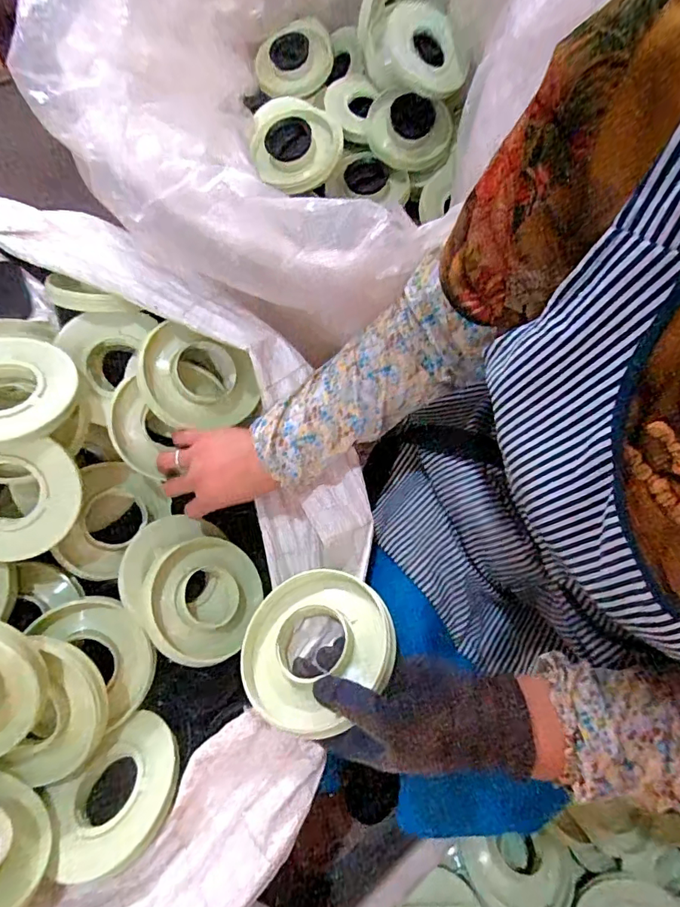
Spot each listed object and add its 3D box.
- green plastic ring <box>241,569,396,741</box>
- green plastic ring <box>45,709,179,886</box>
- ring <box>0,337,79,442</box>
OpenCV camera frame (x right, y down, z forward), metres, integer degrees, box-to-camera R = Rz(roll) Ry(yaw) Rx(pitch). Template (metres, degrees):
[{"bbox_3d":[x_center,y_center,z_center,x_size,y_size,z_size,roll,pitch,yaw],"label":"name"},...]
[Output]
[{"bbox_3d":[-0.022,0.161,0.402,0.130,0.025,0.122,-10,51,13],"label":"green plastic ring"},{"bbox_3d":[-0.200,0.309,0.433,0.114,0.021,0.112,-13,37,10],"label":"green plastic ring"},{"bbox_3d":[-0.330,-0.061,0.465,0.125,0.022,0.125,5,60,-9],"label":"ring"}]

